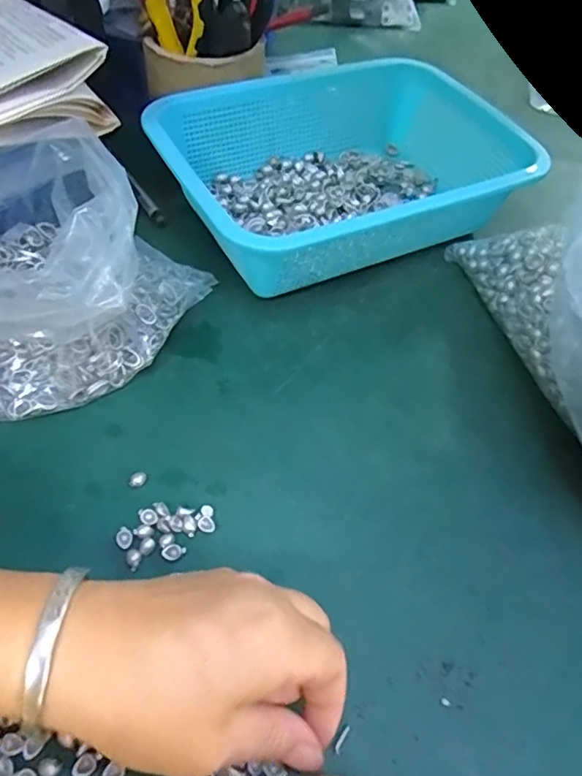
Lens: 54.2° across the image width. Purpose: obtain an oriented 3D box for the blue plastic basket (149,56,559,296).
[{"bbox_3d":[0.046,-0.173,0.451,0.269,0.074,0.184,-25,59,-22],"label":"blue plastic basket"}]

